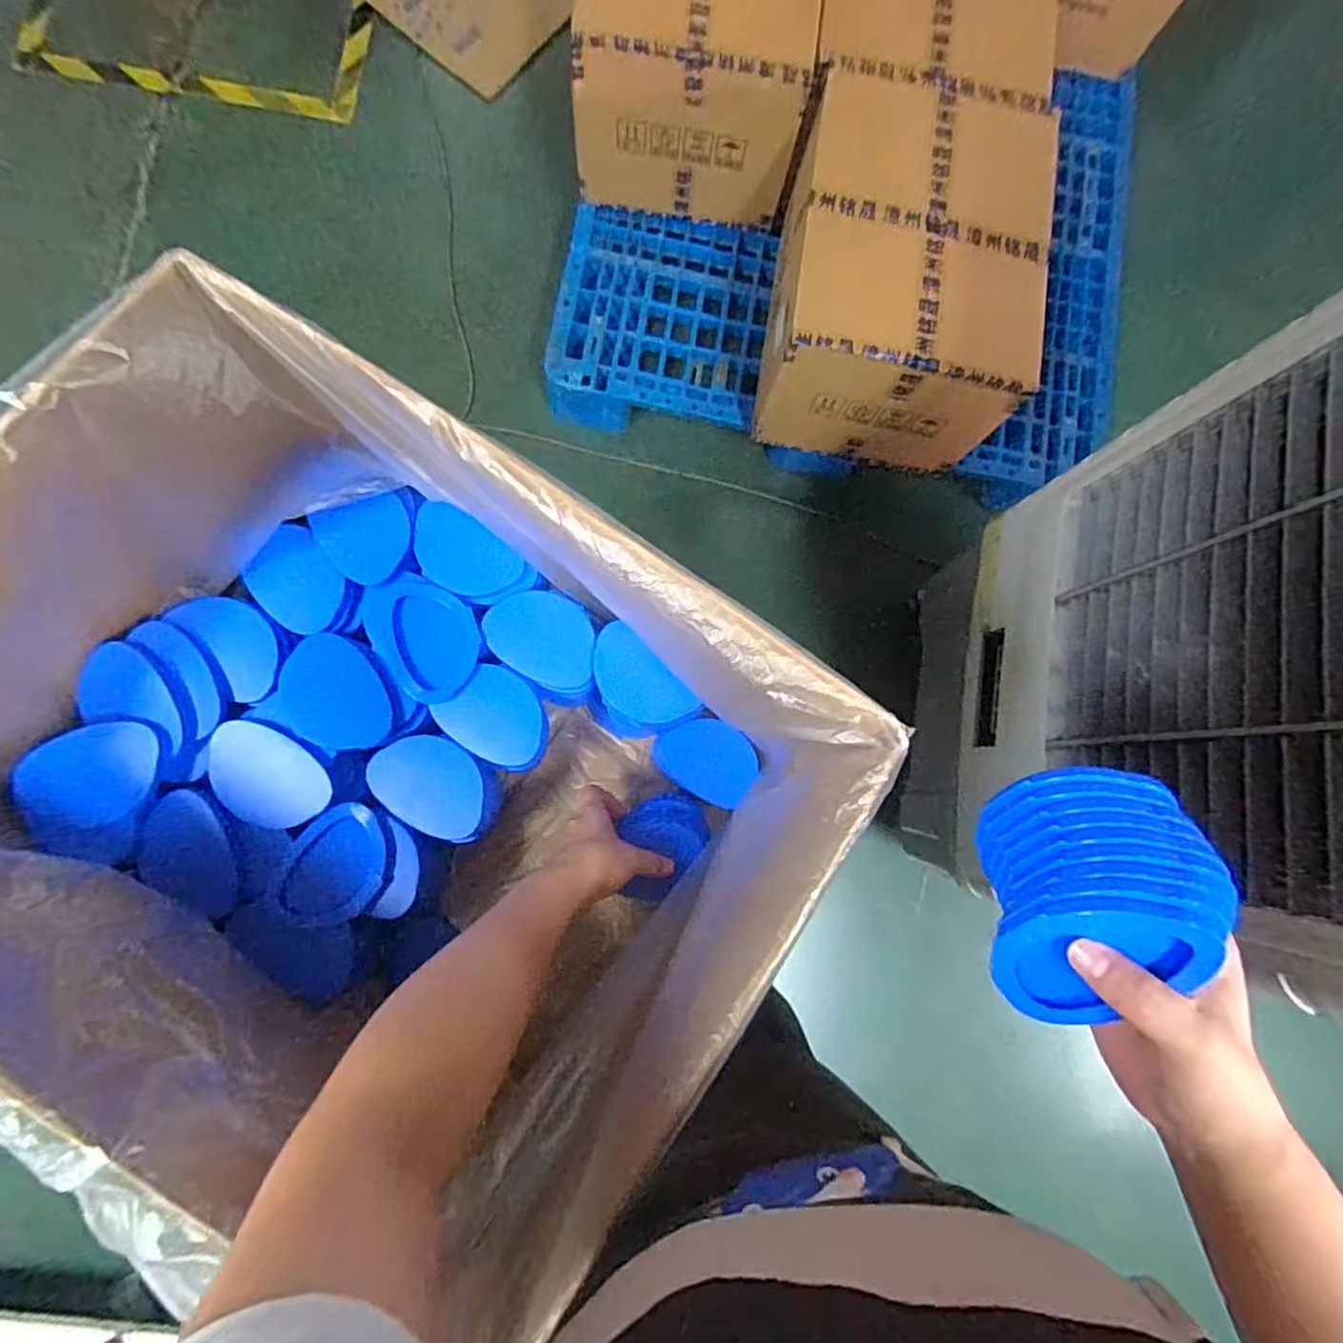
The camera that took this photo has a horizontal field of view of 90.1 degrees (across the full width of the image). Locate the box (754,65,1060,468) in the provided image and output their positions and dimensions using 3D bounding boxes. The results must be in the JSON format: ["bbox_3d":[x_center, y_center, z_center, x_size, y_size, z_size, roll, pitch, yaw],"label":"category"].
[{"bbox_3d":[0.376,-0.659,1.137,0.390,0.283,0.491,6,82,-4],"label":"box"}]

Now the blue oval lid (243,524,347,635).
[{"bbox_3d":[-0.299,-0.070,0.534,0.062,0.021,0.076,-35,86,-8],"label":"blue oval lid"}]

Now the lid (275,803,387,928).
[{"bbox_3d":[-0.248,0.144,0.497,0.067,0.015,0.085,30,66,-6],"label":"lid"}]

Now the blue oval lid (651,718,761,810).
[{"bbox_3d":[0.035,0.078,0.613,0.091,0.007,0.066,38,81,1],"label":"blue oval lid"}]

